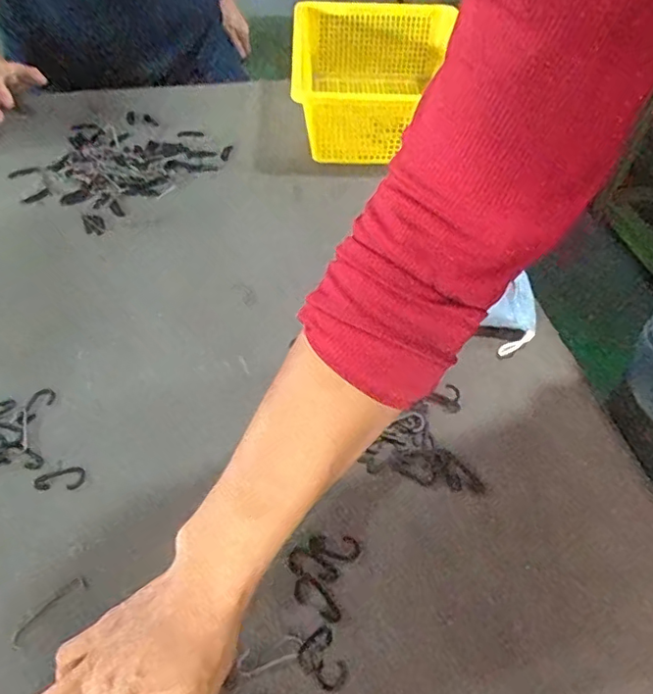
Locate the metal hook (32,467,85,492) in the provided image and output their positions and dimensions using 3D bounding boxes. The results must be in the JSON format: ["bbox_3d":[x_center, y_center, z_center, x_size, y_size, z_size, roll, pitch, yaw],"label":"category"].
[{"bbox_3d":[-0.200,0.099,0.425,0.035,0.004,0.018,-8,49,-11],"label":"metal hook"}]

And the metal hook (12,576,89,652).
[{"bbox_3d":[-0.180,0.171,0.368,0.012,0.004,0.053,32,54,23],"label":"metal hook"}]

